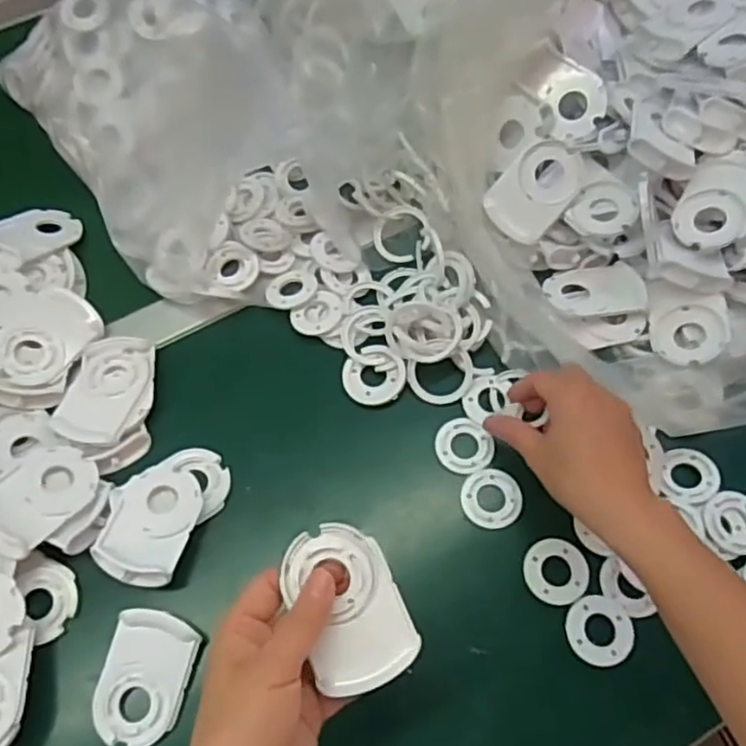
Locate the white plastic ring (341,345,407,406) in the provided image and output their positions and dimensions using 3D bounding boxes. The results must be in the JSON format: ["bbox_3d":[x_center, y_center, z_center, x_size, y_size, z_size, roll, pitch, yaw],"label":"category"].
[{"bbox_3d":[0.000,0.001,0.552,0.050,0.008,0.049,-2,70,6],"label":"white plastic ring"}]

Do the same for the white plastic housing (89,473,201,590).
[{"bbox_3d":[-0.159,0.111,0.498,0.058,0.029,0.082,13,66,6],"label":"white plastic housing"}]

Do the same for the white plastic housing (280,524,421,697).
[{"bbox_3d":[-0.013,0.122,0.361,0.055,0.016,0.082,-23,67,-10],"label":"white plastic housing"}]

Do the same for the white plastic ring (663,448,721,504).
[{"bbox_3d":[0.237,0.078,0.512,0.038,0.011,0.041,0,65,0],"label":"white plastic ring"}]

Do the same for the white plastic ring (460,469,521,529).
[{"bbox_3d":[0.088,0.093,0.511,0.043,0.004,0.044,0,65,0],"label":"white plastic ring"}]

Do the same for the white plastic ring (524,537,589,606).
[{"bbox_3d":[0.130,0.140,0.486,0.044,0.004,0.044,0,65,0],"label":"white plastic ring"}]

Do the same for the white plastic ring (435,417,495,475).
[{"bbox_3d":[0.071,0.057,0.530,0.044,0.007,0.044,0,65,0],"label":"white plastic ring"}]

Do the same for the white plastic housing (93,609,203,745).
[{"bbox_3d":[-0.154,0.205,0.460,0.060,0.010,0.081,13,66,7],"label":"white plastic housing"}]

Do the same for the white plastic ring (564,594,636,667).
[{"bbox_3d":[0.155,0.176,0.469,0.043,0.004,0.044,0,65,0],"label":"white plastic ring"}]

